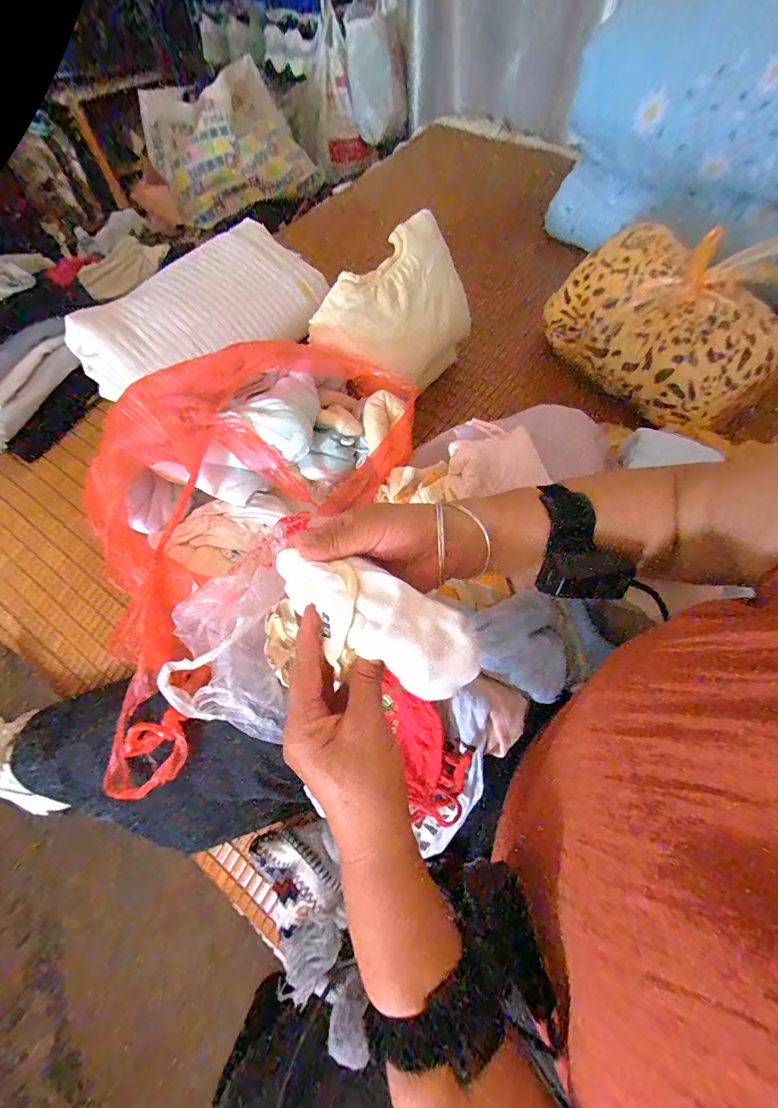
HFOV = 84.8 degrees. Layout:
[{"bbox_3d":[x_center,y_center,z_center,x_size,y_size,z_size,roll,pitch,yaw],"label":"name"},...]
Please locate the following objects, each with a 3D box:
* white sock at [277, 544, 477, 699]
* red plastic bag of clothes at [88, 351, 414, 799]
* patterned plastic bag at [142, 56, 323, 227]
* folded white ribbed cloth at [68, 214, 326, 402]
[{"bbox_3d":[-0.018,0.040,0.284,0.155,0.029,0.059,26,65,21],"label":"white sock"},{"bbox_3d":[-0.207,-0.034,0.510,0.260,0.182,0.563,29,66,16],"label":"red plastic bag of clothes"},{"bbox_3d":[-0.426,-1.104,1.144,0.409,0.194,0.285,-20,63,-9],"label":"patterned plastic bag"},{"bbox_3d":[-0.300,-0.418,0.733,0.227,0.091,0.418,33,67,17],"label":"folded white ribbed cloth"}]

